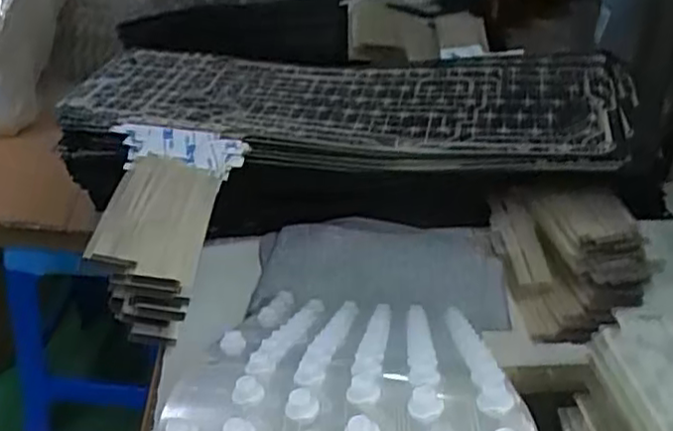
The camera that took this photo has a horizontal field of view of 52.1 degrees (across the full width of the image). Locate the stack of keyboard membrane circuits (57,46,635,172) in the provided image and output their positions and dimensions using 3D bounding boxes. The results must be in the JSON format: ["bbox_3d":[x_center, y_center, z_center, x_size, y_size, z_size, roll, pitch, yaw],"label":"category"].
[{"bbox_3d":[0.006,-0.078,0.465,0.363,0.019,0.127,6,35,7],"label":"stack of keyboard membrane circuits"}]

